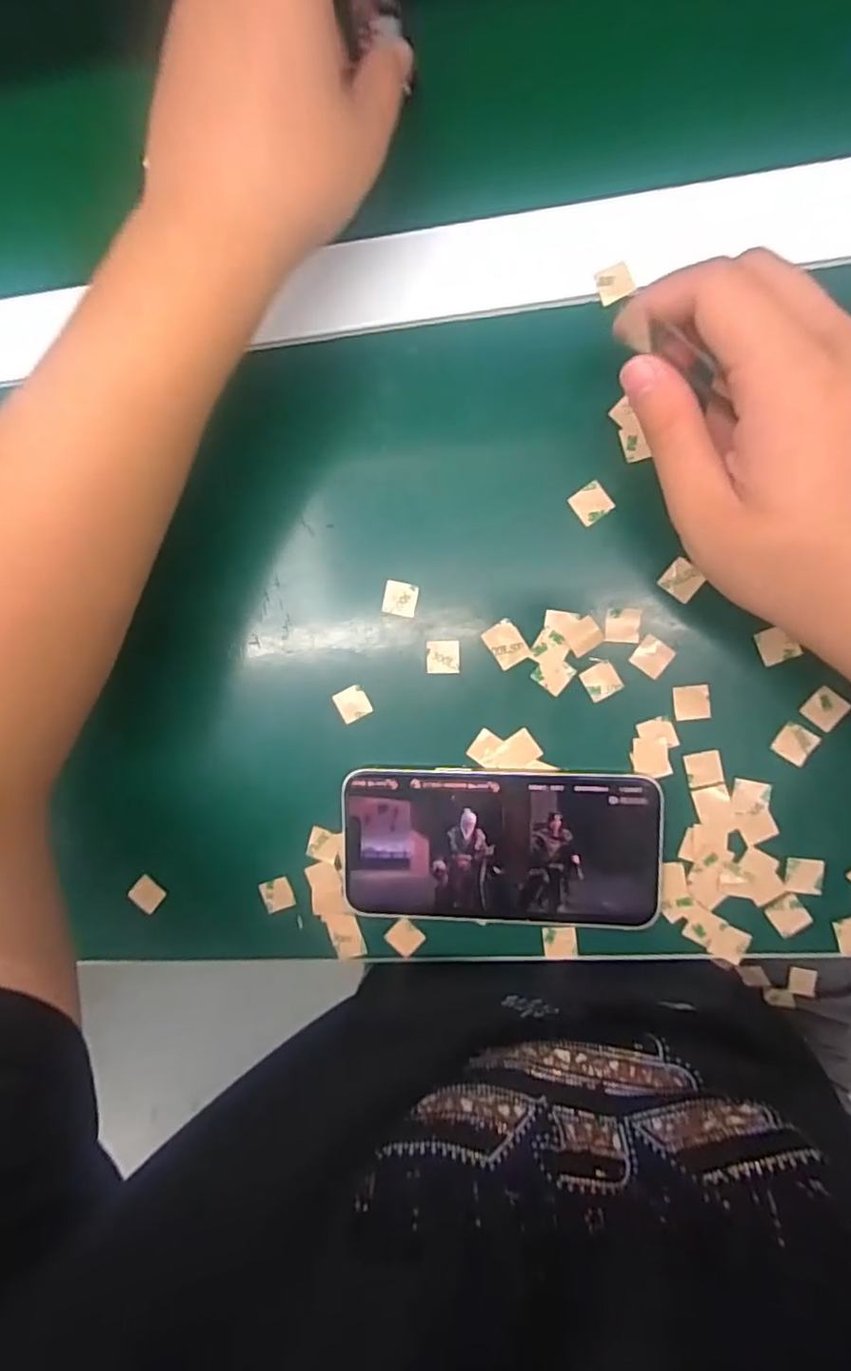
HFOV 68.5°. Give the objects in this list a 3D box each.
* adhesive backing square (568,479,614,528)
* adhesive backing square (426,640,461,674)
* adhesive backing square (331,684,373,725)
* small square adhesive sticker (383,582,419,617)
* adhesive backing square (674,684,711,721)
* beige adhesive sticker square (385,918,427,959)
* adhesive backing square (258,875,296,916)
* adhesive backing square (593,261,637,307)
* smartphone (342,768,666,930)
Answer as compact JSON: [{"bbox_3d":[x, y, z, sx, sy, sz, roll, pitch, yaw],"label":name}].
[{"bbox_3d":[0.074,-0.081,0.279,0.016,0.004,0.015,-35,96,13],"label":"adhesive backing square"},{"bbox_3d":[0.008,-0.013,0.292,0.015,0.004,0.016,-2,93,10],"label":"adhesive backing square"},{"bbox_3d":[-0.035,0.009,0.299,0.015,0.004,0.016,-26,91,7],"label":"adhesive backing square"},{"bbox_3d":[-0.012,-0.041,0.292,0.016,0.004,0.015,10,88,2],"label":"small square adhesive sticker"},{"bbox_3d":[0.120,0.008,0.281,0.016,0.004,0.016,-4,94,8],"label":"adhesive backing square"},{"bbox_3d":[-0.010,0.124,0.305,0.015,0.004,0.015,42,97,2],"label":"beige adhesive sticker square"},{"bbox_3d":[-0.074,0.105,0.313,0.015,0.004,0.016,-18,87,-3],"label":"adhesive backing square"},{"bbox_3d":[0.082,-0.173,0.269,0.015,0.004,0.016,-19,83,13],"label":"adhesive backing square"},{"bbox_3d":[0.034,0.075,0.290,0.144,0.008,0.070,-1,94,6],"label":"smartphone"}]

